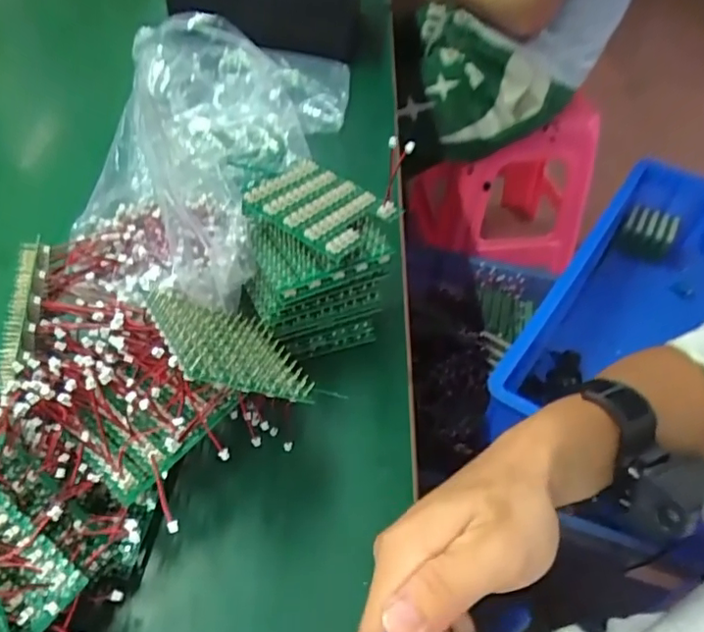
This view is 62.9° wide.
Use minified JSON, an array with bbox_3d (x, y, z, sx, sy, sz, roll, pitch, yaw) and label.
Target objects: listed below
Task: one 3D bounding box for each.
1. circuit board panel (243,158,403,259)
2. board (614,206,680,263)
[{"bbox_3d":[-0.023,-0.078,0.402,0.083,0.007,0.079,33,48,17],"label":"circuit board panel"},{"bbox_3d":[0.557,-0.156,1.085,0.102,0.008,0.101,20,82,1],"label":"board"}]

